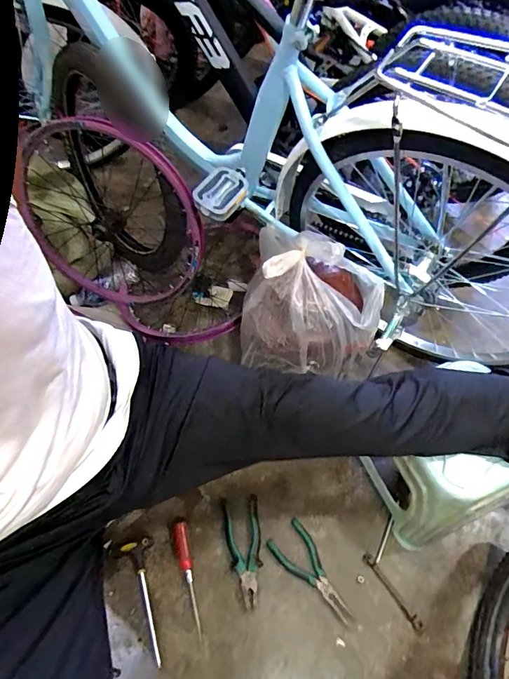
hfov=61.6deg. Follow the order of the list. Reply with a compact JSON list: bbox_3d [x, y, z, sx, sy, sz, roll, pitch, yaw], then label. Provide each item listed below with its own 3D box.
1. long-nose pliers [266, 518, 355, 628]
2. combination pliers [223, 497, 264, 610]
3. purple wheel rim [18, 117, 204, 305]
[{"bbox_3d":[0.116,0.439,0.804,0.076,0.027,0.192,-39,66,-19],"label":"long-nose pliers"},{"bbox_3d":[-0.015,0.403,0.821,0.070,0.024,0.186,-9,60,-4],"label":"combination pliers"},{"bbox_3d":[-0.301,-0.242,0.894,0.400,0.419,0.031,23,45,-7],"label":"purple wheel rim"}]

